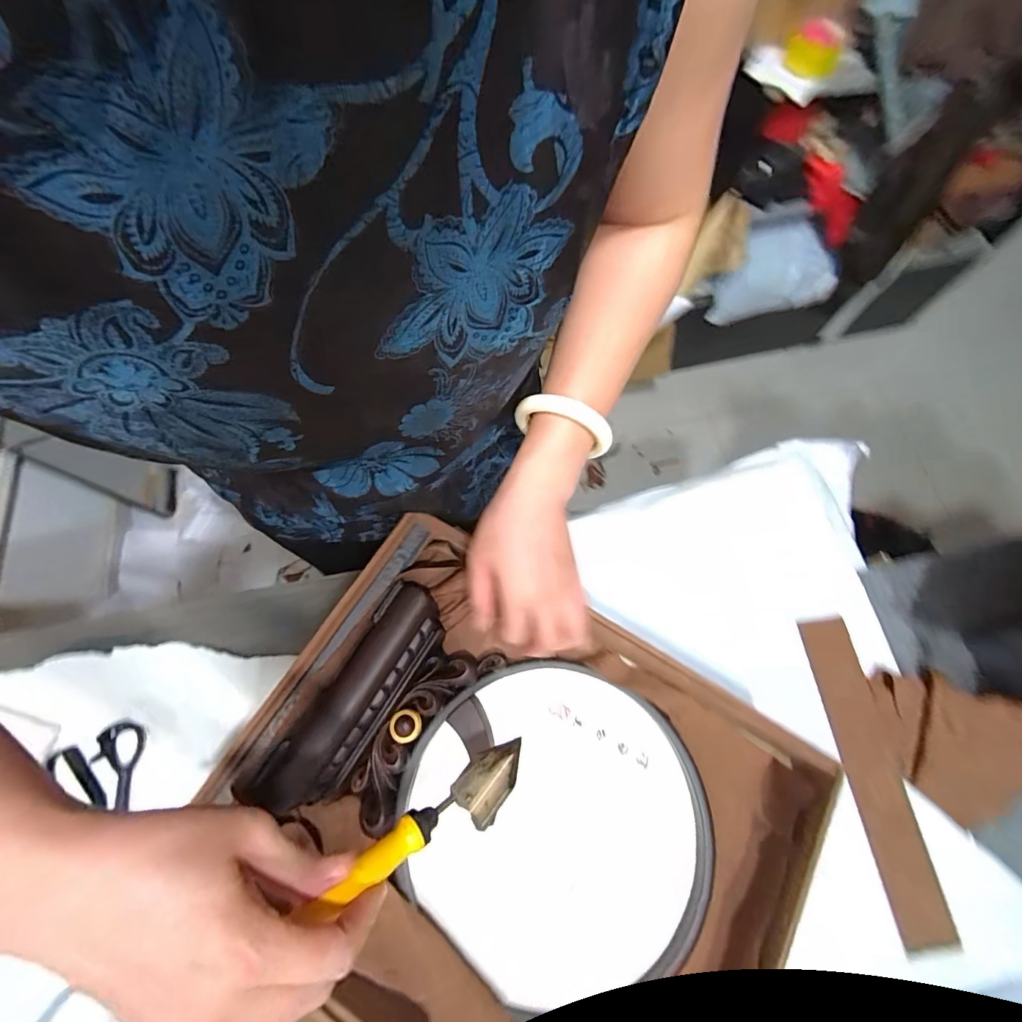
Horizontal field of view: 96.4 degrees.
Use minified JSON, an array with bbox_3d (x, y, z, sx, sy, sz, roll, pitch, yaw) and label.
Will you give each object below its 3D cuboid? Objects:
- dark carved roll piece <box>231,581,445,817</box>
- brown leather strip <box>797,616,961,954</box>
[{"bbox_3d":[-0.138,0.165,0.421,0.065,0.035,0.222,33,71,9],"label":"dark carved roll piece"},{"bbox_3d":[0.402,0.284,0.513,0.057,0.011,0.316,-8,68,4],"label":"brown leather strip"}]

